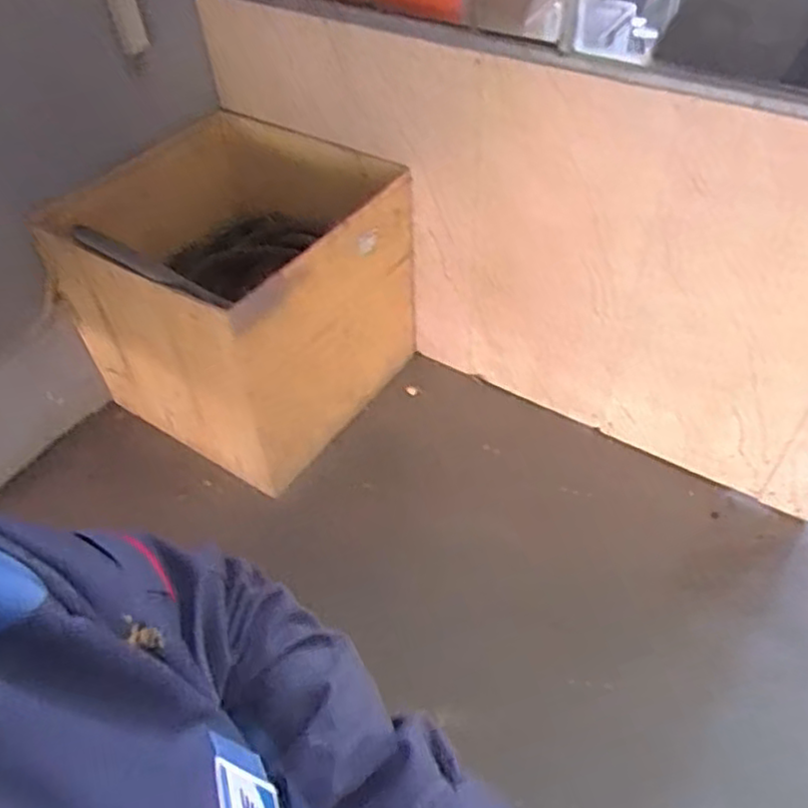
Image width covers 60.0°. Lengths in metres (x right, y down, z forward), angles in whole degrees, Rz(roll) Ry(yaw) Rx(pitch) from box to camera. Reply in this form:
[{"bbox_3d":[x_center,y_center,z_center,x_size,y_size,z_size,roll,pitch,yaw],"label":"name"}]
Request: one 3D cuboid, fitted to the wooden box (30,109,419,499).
[{"bbox_3d":[-0.387,-0.294,1.797,0.658,0.534,0.671,28,56,24],"label":"wooden box"}]

